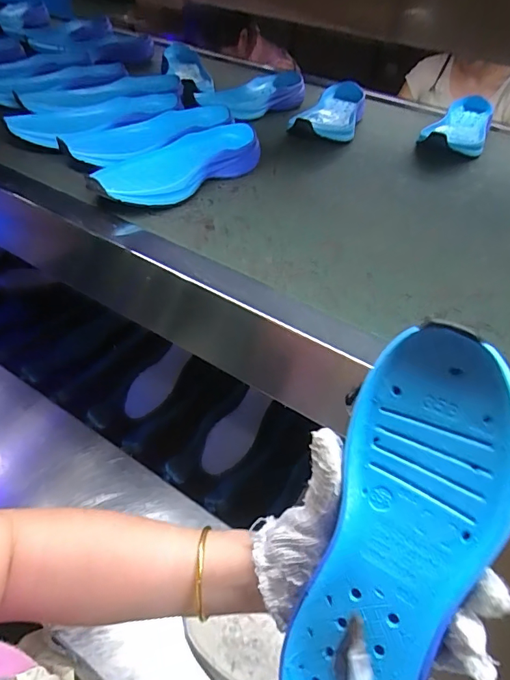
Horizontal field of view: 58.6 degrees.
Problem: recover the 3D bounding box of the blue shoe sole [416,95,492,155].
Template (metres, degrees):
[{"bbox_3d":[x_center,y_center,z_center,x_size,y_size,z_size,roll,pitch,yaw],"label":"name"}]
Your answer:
[{"bbox_3d":[0.352,-0.364,0.778,0.092,0.050,0.243,23,44,18],"label":"blue shoe sole"}]

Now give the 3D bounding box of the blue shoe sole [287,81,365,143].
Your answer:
[{"bbox_3d":[0.134,-0.384,0.775,0.092,0.055,0.235,17,42,12],"label":"blue shoe sole"}]

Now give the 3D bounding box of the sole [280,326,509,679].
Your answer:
[{"bbox_3d":[0.078,0.111,0.250,0.084,0.230,0.027,19,5,16],"label":"sole"}]

